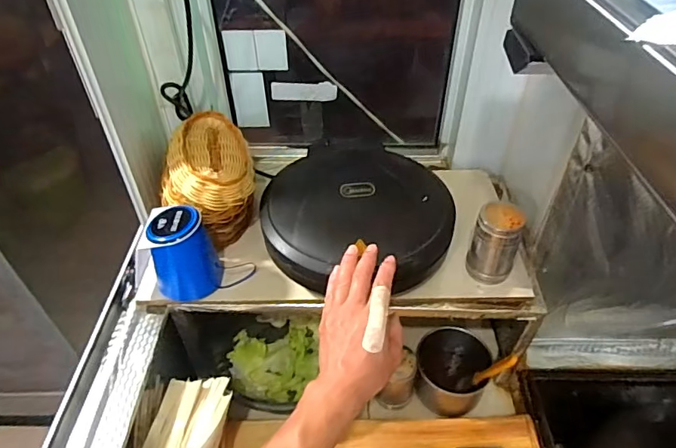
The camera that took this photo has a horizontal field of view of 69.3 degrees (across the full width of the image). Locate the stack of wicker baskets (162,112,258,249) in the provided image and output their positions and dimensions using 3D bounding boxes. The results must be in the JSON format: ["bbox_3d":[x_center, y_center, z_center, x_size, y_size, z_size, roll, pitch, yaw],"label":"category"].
[{"bbox_3d":[-0.203,-0.063,0.777,0.138,0.147,0.184,-13,46,-13],"label":"stack of wicker baskets"}]

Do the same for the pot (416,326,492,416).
[{"bbox_3d":[0.203,0.242,0.847,0.143,0.084,0.129,-34,54,-29],"label":"pot"}]

